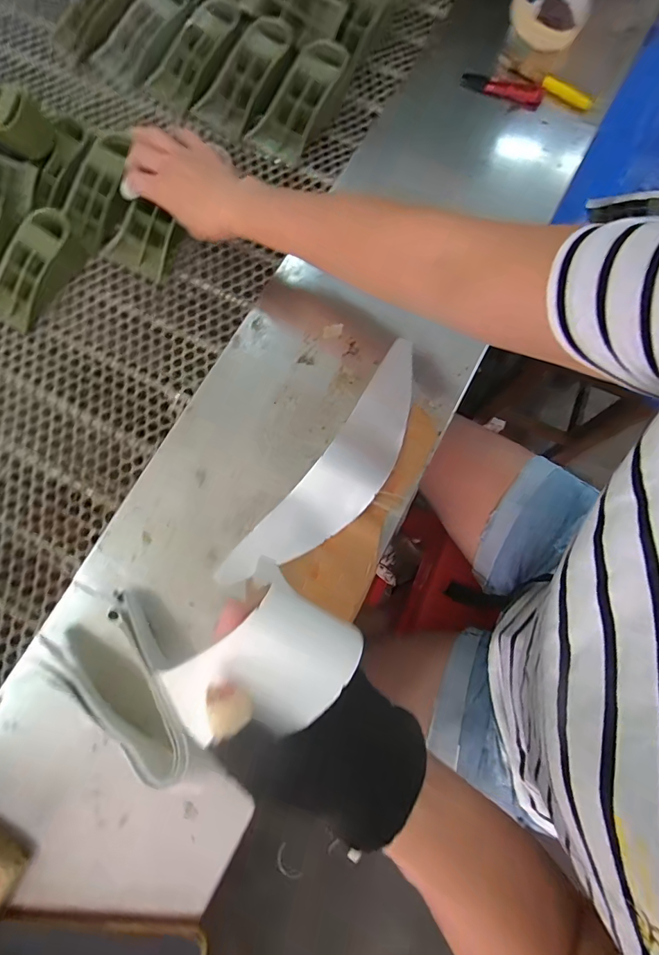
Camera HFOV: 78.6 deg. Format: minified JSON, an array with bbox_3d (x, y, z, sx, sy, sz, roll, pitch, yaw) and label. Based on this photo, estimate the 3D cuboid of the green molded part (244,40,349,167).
[{"bbox_3d":[-0.033,-0.455,0.489,0.071,0.029,0.137,38,100,8],"label":"green molded part"}]

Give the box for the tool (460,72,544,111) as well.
[{"bbox_3d":[0.208,-0.470,0.486,0.097,0.010,0.028,27,78,7],"label":"tool"}]

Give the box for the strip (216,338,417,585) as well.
[{"bbox_3d":[0.013,-0.006,0.373,0.067,0.011,0.276,36,80,7],"label":"strip"}]

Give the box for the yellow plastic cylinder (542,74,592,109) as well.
[{"bbox_3d":[0.279,-0.454,0.475,0.064,0.014,0.013,37,79,8],"label":"yellow plastic cylinder"}]

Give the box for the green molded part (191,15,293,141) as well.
[{"bbox_3d":[-0.100,-0.500,0.496,0.066,0.031,0.143,41,100,8],"label":"green molded part"}]

